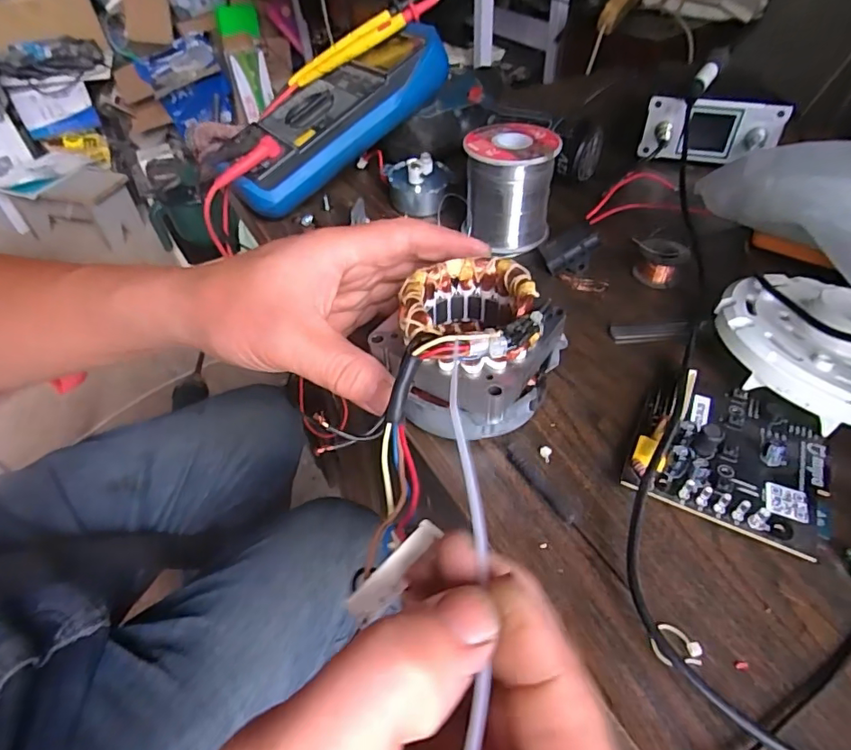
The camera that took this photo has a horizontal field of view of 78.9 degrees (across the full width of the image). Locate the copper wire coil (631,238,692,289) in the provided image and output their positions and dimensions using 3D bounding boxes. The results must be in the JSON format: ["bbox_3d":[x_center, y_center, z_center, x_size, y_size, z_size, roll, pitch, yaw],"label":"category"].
[{"bbox_3d":[0.148,-0.073,0.329,0.023,0.023,0.029,-6,46,-4],"label":"copper wire coil"}]

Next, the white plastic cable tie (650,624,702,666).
[{"bbox_3d":[0.089,0.096,0.183,0.017,0.004,0.013,12,48,14],"label":"white plastic cable tie"}]

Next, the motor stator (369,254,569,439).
[{"bbox_3d":[0.020,-0.011,0.240,0.068,0.059,0.082,34,56,30],"label":"motor stator"}]

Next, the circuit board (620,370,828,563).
[{"bbox_3d":[0.139,0.031,0.233,0.077,0.019,0.081,21,50,21],"label":"circuit board"}]

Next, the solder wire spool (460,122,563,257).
[{"bbox_3d":[0.057,-0.128,0.356,0.059,0.067,0.056,-3,46,0],"label":"solder wire spool"}]

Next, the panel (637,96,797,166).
[{"bbox_3d":[0.236,-0.197,0.430,0.105,0.053,0.021,10,47,12],"label":"panel"}]

